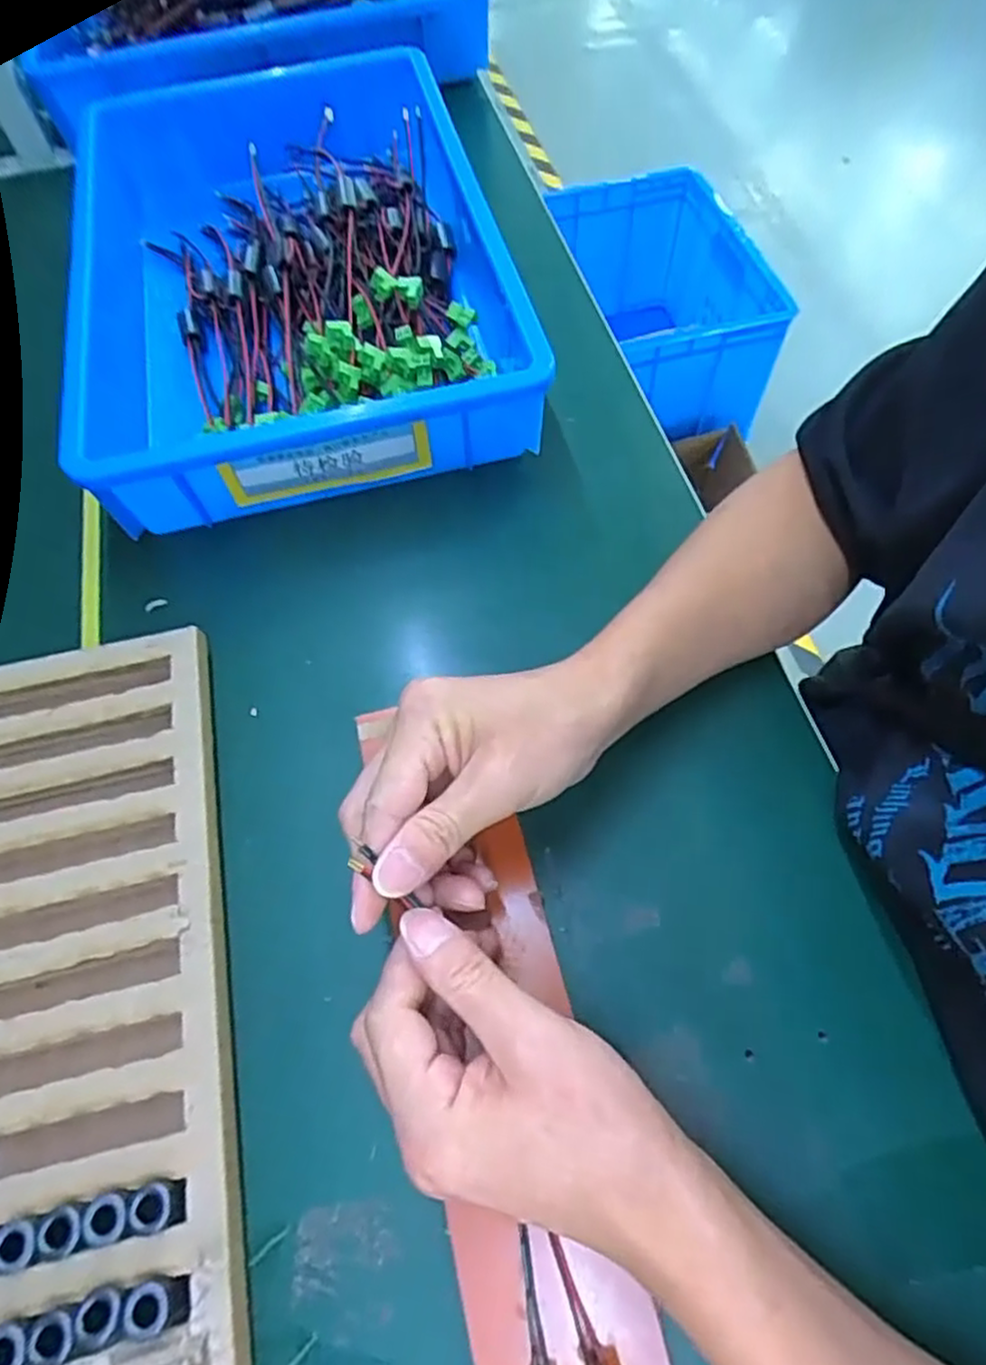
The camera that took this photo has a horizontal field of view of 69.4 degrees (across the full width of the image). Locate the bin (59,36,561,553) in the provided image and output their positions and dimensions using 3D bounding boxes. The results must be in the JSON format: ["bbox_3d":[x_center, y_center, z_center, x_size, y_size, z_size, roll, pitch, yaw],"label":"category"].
[{"bbox_3d":[-0.151,-0.316,0.548,0.286,0.087,0.444,-14,62,-5],"label":"bin"}]

